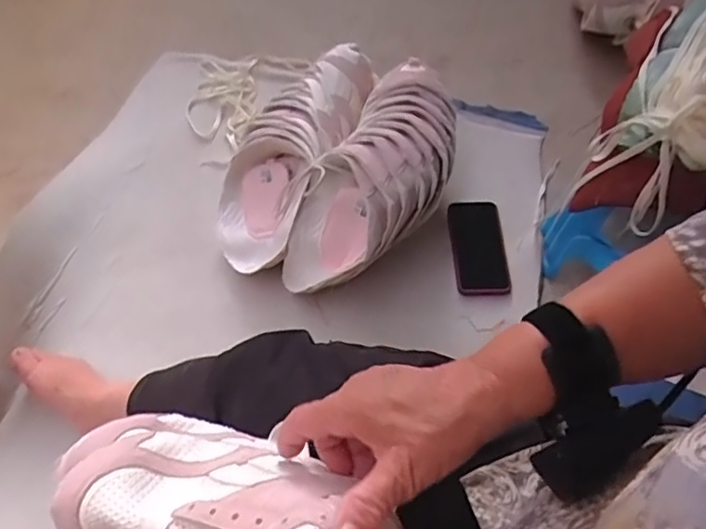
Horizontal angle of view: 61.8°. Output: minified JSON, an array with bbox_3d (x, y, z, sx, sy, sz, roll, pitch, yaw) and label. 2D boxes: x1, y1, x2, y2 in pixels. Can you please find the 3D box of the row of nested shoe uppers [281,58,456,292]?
[{"bbox_3d":[0.045,-0.124,0.895,0.167,0.164,0.384,26,61,11],"label":"row of nested shoe uppers"}]

